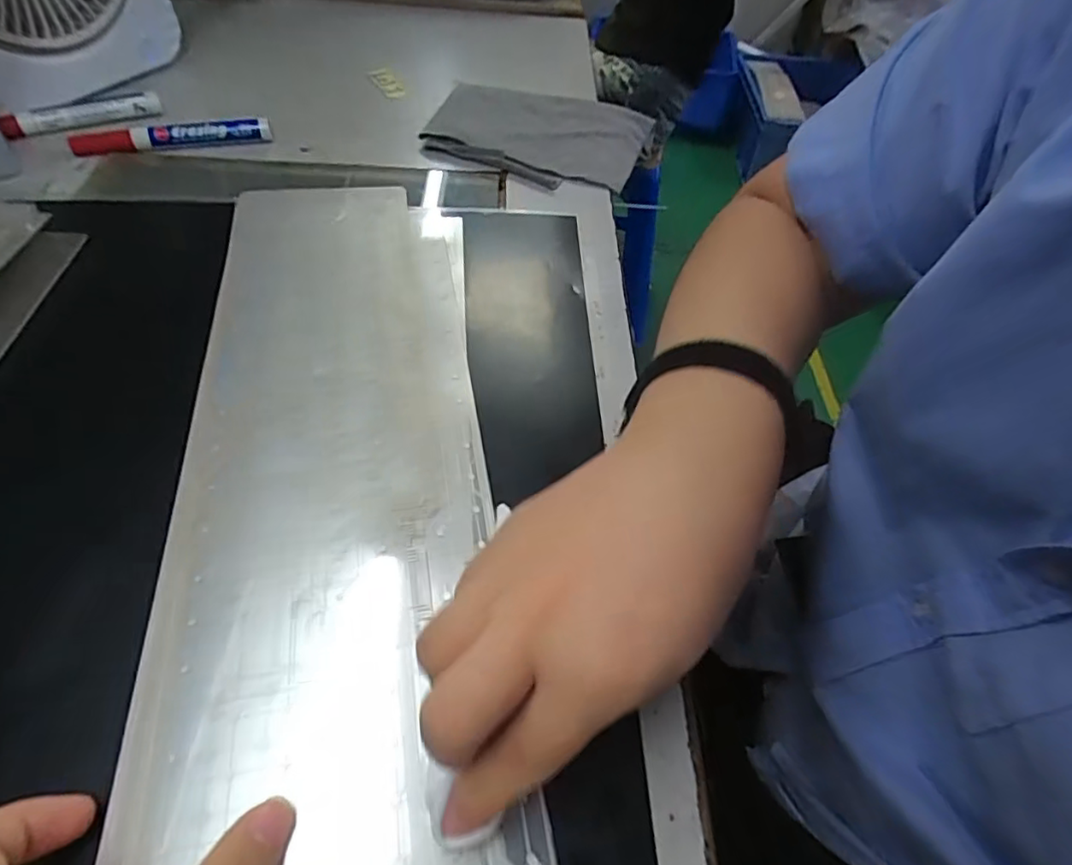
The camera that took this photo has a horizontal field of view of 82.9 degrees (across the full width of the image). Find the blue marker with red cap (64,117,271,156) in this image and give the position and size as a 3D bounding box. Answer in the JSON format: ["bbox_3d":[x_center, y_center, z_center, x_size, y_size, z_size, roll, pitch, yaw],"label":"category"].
[{"bbox_3d":[-0.275,-0.226,0.459,0.139,0.017,0.016,-10,53,-11],"label":"blue marker with red cap"}]

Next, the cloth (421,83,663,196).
[{"bbox_3d":[0.002,-0.251,0.507,0.166,0.020,0.145,16,53,9],"label":"cloth"}]

